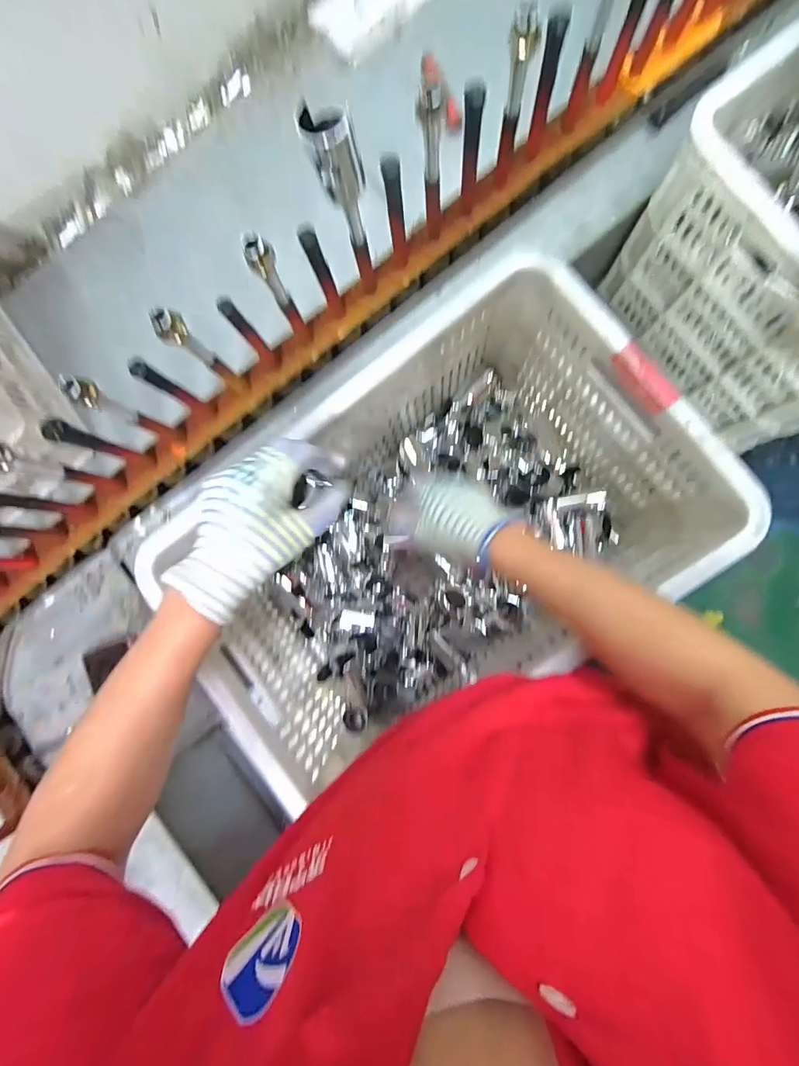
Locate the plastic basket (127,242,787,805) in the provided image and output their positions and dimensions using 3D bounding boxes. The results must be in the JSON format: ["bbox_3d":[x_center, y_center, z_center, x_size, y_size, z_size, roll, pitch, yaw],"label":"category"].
[{"bbox_3d":[0.044,0.013,0.546,0.517,0.261,0.330,-38,87,4],"label":"plastic basket"}]

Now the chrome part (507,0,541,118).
[{"bbox_3d":[0.111,-0.432,0.402,0.024,0.085,0.016,12,91,5],"label":"chrome part"}]

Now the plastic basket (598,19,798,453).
[{"bbox_3d":[0.588,-0.420,0.519,0.532,0.265,0.337,-38,87,4],"label":"plastic basket"}]

